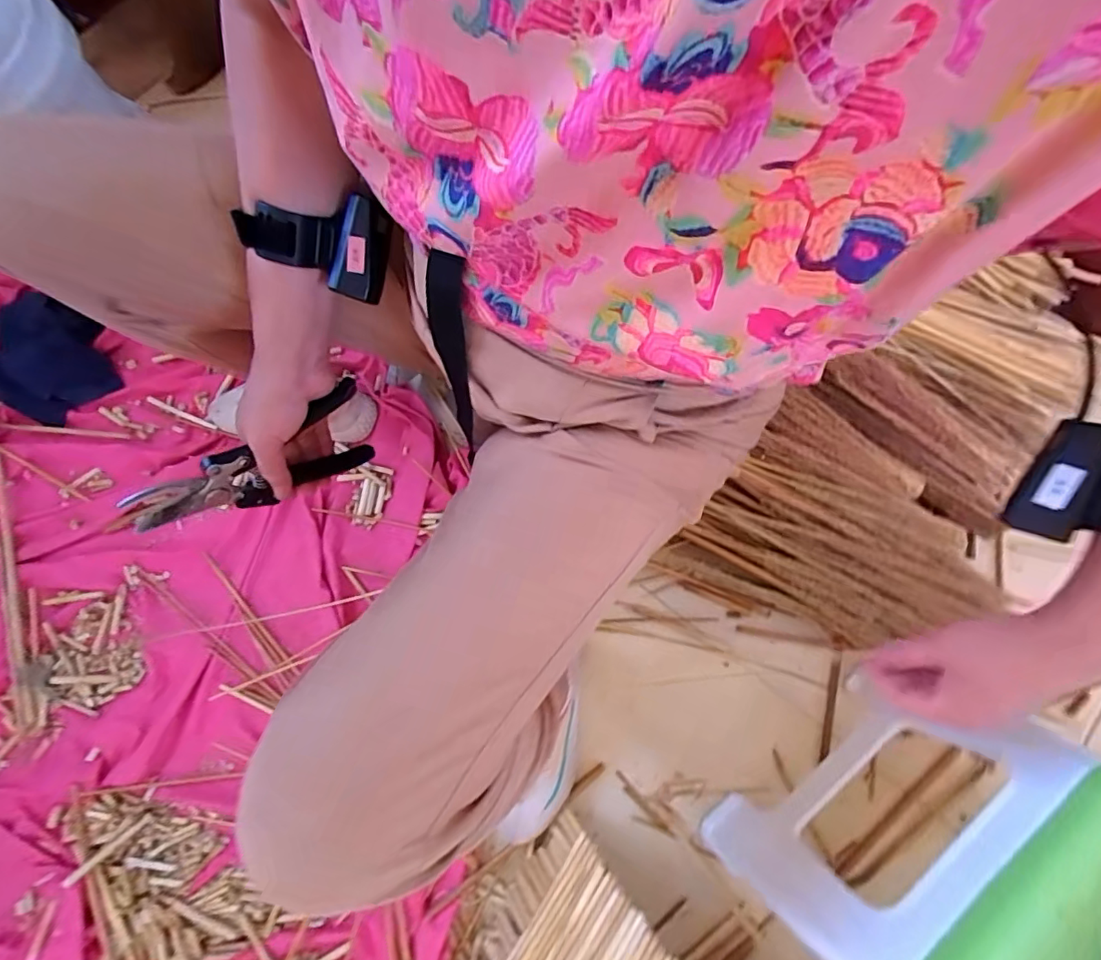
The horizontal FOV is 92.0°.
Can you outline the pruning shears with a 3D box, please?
[{"bbox_3d":[-0.242,-0.017,0.449,0.195,0.104,0.026,-28,71,-35],"label":"pruning shears"}]

